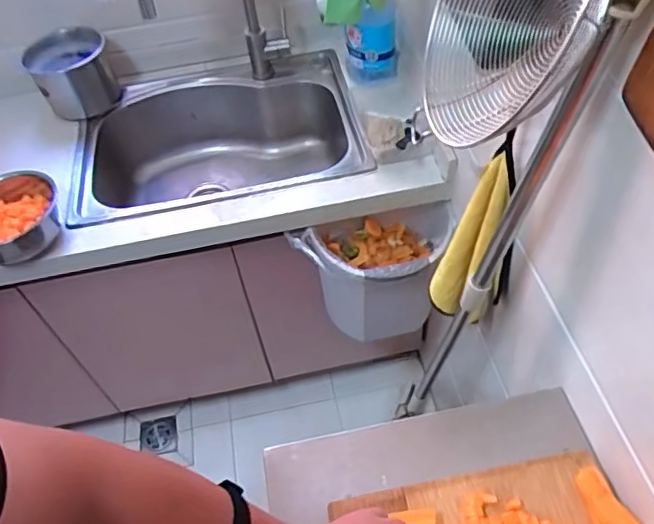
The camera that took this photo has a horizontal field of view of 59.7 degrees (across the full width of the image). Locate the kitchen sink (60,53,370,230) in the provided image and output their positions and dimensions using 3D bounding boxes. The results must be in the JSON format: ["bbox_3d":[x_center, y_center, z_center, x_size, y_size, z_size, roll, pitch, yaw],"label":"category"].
[{"bbox_3d":[-0.225,-0.214,1.236,0.576,0.228,0.402,-11,51,-3],"label":"kitchen sink"}]

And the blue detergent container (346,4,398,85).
[{"bbox_3d":[0.093,-0.438,1.176,0.097,0.151,0.066,-8,51,0],"label":"blue detergent container"}]

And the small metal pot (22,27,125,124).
[{"bbox_3d":[-0.541,-0.403,1.223,0.153,0.154,0.181,-28,54,-16],"label":"small metal pot"}]

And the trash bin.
[{"bbox_3d":[0.105,0.037,1.128,0.291,0.254,0.146,-13,51,-4],"label":"trash bin"}]

